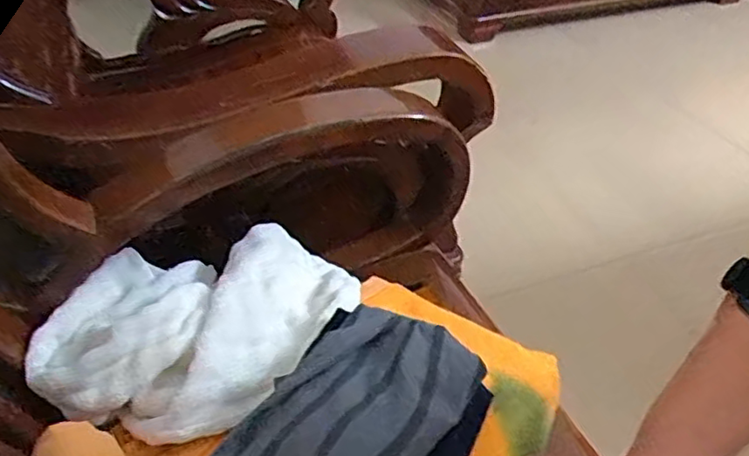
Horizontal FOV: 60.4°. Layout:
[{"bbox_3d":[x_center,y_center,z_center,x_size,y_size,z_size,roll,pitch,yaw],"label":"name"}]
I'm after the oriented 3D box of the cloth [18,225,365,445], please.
[{"bbox_3d":[-0.189,0.093,0.724,0.293,0.067,0.302,12,41,13],"label":"cloth"}]

